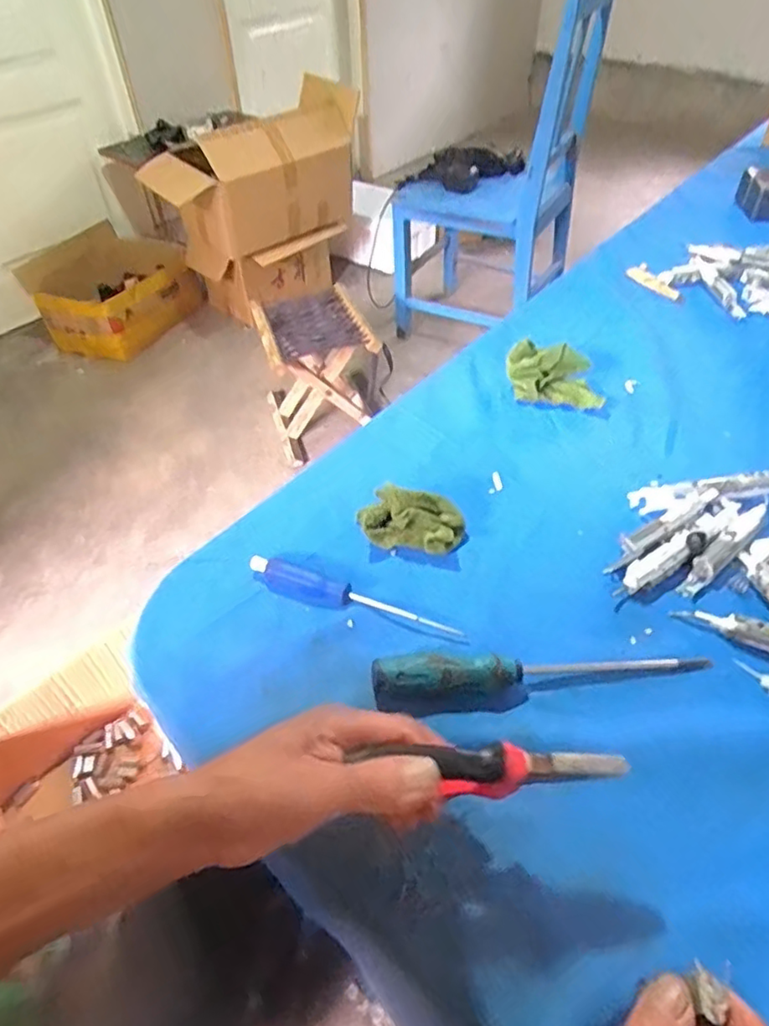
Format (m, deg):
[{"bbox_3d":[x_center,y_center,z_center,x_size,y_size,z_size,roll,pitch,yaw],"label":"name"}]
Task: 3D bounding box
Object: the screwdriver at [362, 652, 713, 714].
[{"bbox_3d":[0.113,0.110,0.444,0.242,0.031,0.033,-8,47,-4],"label":"screwdriver"}]

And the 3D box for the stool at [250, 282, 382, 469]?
[{"bbox_3d":[-0.178,-0.373,1.614,0.276,0.305,0.291,-14,48,-10],"label":"stool"}]

